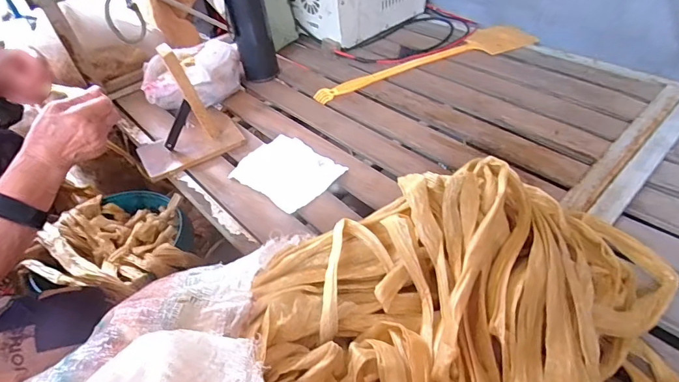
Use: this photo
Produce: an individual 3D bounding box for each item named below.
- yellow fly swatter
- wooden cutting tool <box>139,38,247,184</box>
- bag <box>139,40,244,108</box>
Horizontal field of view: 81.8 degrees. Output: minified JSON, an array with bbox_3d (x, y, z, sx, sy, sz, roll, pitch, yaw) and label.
[{"bbox_3d":[0.197,-0.285,0.851,0.529,0.011,0.119,-21,46,-13],"label":"yellow fly swatter"},{"bbox_3d":[-0.273,-0.138,0.649,0.173,0.171,0.113,-24,47,-16],"label":"wooden cutting tool"},{"bbox_3d":[-0.318,-0.244,0.818,0.189,0.090,0.158,2,45,10],"label":"bag"}]

